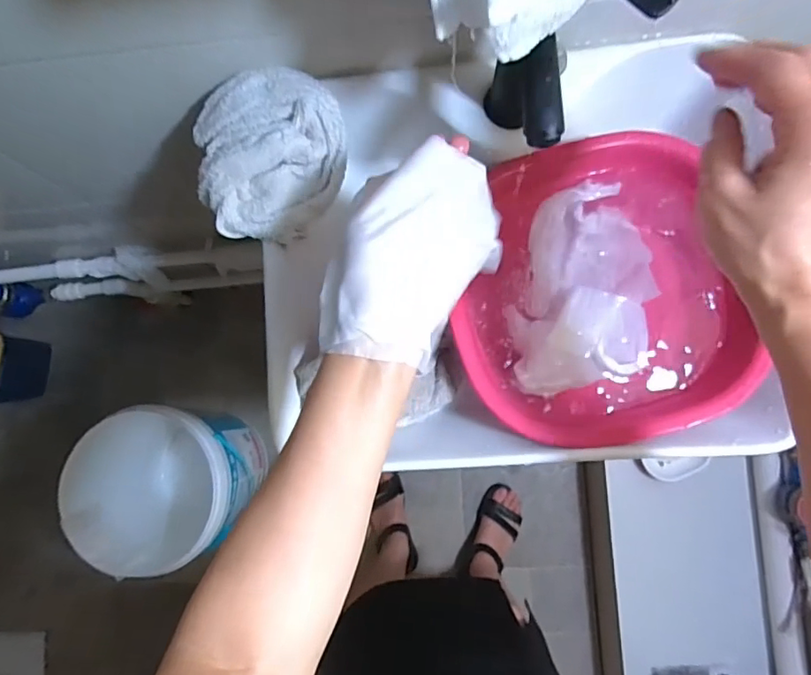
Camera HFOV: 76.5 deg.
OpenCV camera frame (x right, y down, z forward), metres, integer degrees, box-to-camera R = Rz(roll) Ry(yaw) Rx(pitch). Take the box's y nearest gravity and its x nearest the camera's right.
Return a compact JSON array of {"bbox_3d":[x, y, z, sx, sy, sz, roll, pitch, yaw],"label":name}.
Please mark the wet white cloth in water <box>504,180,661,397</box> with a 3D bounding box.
[{"bbox_3d":[0.177,-0.045,0.507,0.125,0.037,0.206,13,86,6],"label":"wet white cloth in water"}]

